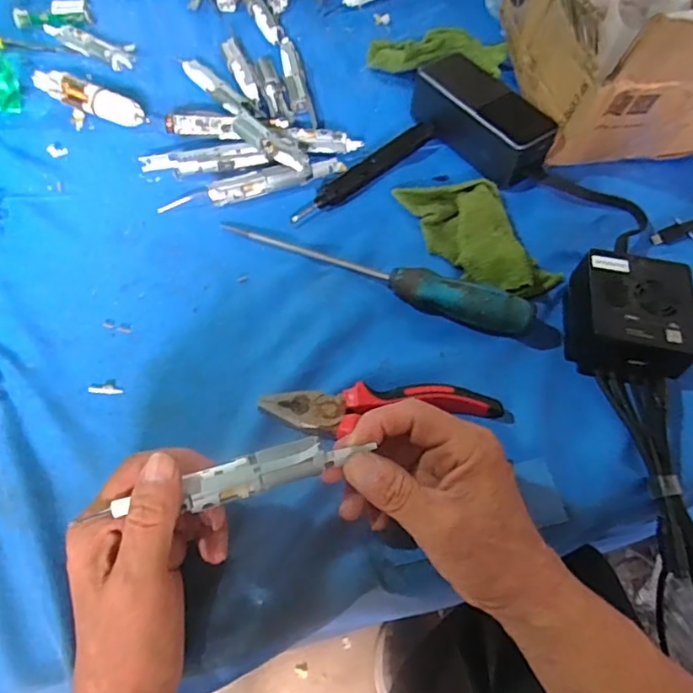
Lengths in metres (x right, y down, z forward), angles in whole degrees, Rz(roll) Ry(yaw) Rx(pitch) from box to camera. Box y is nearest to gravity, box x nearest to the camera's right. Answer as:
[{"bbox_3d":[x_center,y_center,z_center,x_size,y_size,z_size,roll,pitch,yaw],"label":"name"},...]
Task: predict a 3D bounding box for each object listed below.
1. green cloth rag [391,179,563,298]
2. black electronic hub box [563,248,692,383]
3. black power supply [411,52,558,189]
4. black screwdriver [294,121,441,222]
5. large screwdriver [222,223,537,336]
[{"bbox_3d":[0.108,-0.094,0.457,0.078,0.029,0.132,-19,63,-15],"label":"green cloth rag"},{"bbox_3d":[0.200,-0.019,0.403,0.076,0.048,0.084,11,59,2],"label":"black electronic hub box"},{"bbox_3d":[0.119,-0.206,0.509,0.061,0.051,0.131,-36,68,-22],"label":"black power supply"},{"bbox_3d":[0.019,-0.156,0.495,0.022,0.013,0.170,38,64,17],"label":"black screwdriver"},{"bbox_3d":[0.021,-0.059,0.427,0.240,0.032,0.023,23,60,9],"label":"large screwdriver"}]

